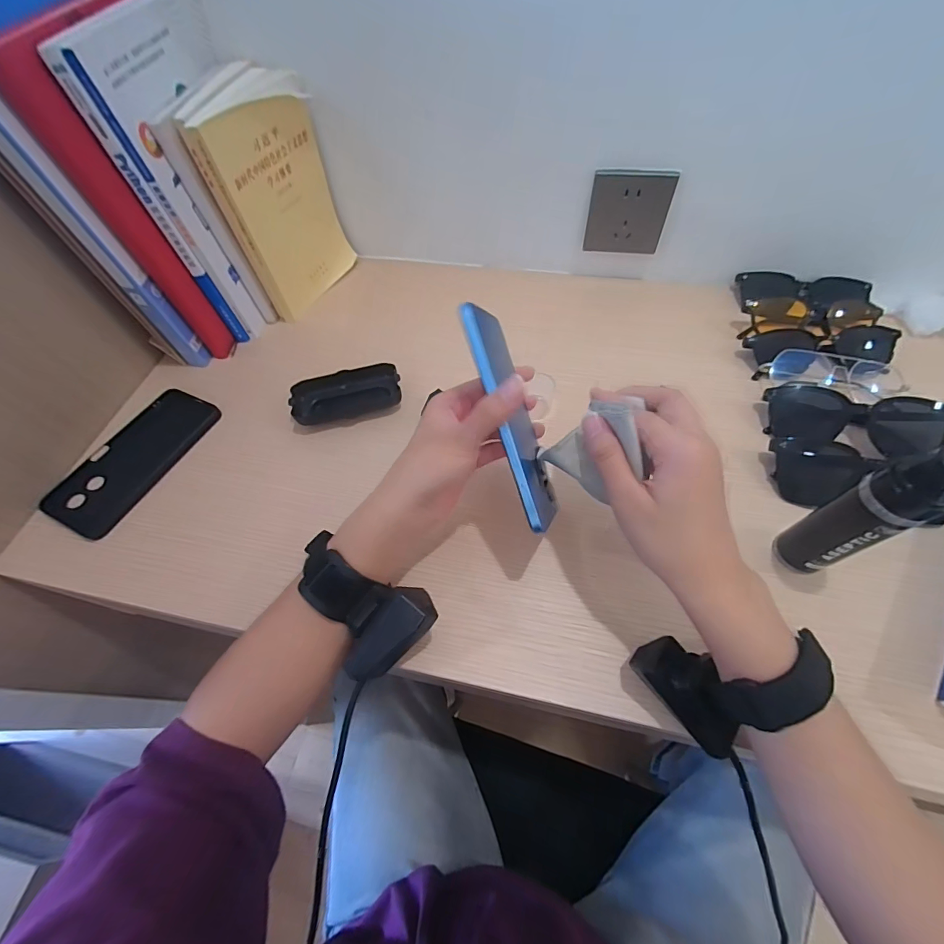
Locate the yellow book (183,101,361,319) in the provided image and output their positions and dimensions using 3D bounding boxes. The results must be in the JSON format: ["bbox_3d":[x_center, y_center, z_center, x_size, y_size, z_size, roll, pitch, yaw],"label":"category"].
[{"bbox_3d":[-0.205,-0.293,0.468,0.022,0.198,0.139,24,63,17],"label":"yellow book"}]

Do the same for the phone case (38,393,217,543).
[{"bbox_3d":[-0.338,-0.015,0.420,0.078,0.016,0.165,22,61,12],"label":"phone case"}]

